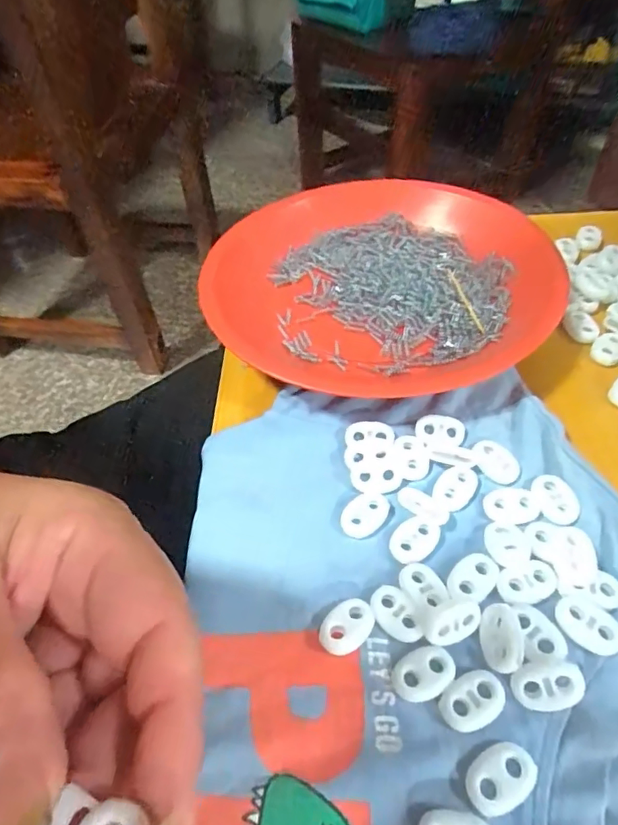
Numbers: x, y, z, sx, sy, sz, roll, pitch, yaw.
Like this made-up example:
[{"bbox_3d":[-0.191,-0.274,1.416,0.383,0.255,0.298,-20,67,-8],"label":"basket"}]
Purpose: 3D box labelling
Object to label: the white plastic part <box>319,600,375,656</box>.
[{"bbox_3d":[0.014,0.078,0.188,0.015,0.009,0.022,34,61,28],"label":"white plastic part"}]

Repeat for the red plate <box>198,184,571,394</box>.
[{"bbox_3d":[0.043,-0.083,0.304,0.185,0.023,0.167,12,53,15],"label":"red plate"}]

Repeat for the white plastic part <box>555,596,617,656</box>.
[{"bbox_3d":[0.099,0.074,0.183,0.022,0.004,0.015,34,61,28],"label":"white plastic part"}]

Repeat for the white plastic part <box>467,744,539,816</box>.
[{"bbox_3d":[0.059,0.112,0.159,0.022,0.004,0.015,-24,53,-15],"label":"white plastic part"}]

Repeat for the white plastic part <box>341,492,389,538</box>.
[{"bbox_3d":[0.024,0.042,0.219,0.015,0.004,0.021,32,60,27],"label":"white plastic part"}]

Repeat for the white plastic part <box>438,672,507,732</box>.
[{"bbox_3d":[0.054,0.095,0.172,0.022,0.004,0.015,-19,52,-10],"label":"white plastic part"}]

